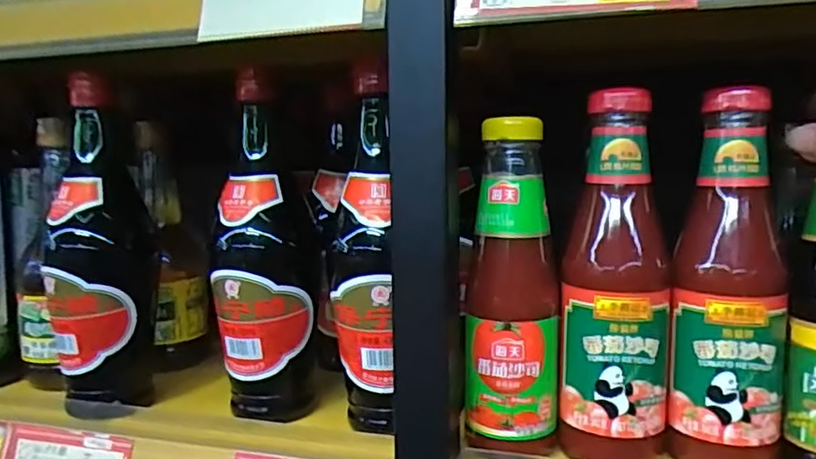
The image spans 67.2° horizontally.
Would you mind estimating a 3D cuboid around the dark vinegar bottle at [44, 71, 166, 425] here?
[{"bbox_3d":[-0.208,0.012,0.423,0.067,0.218,0.079,-4,7,-24],"label":"dark vinegar bottle"}]

